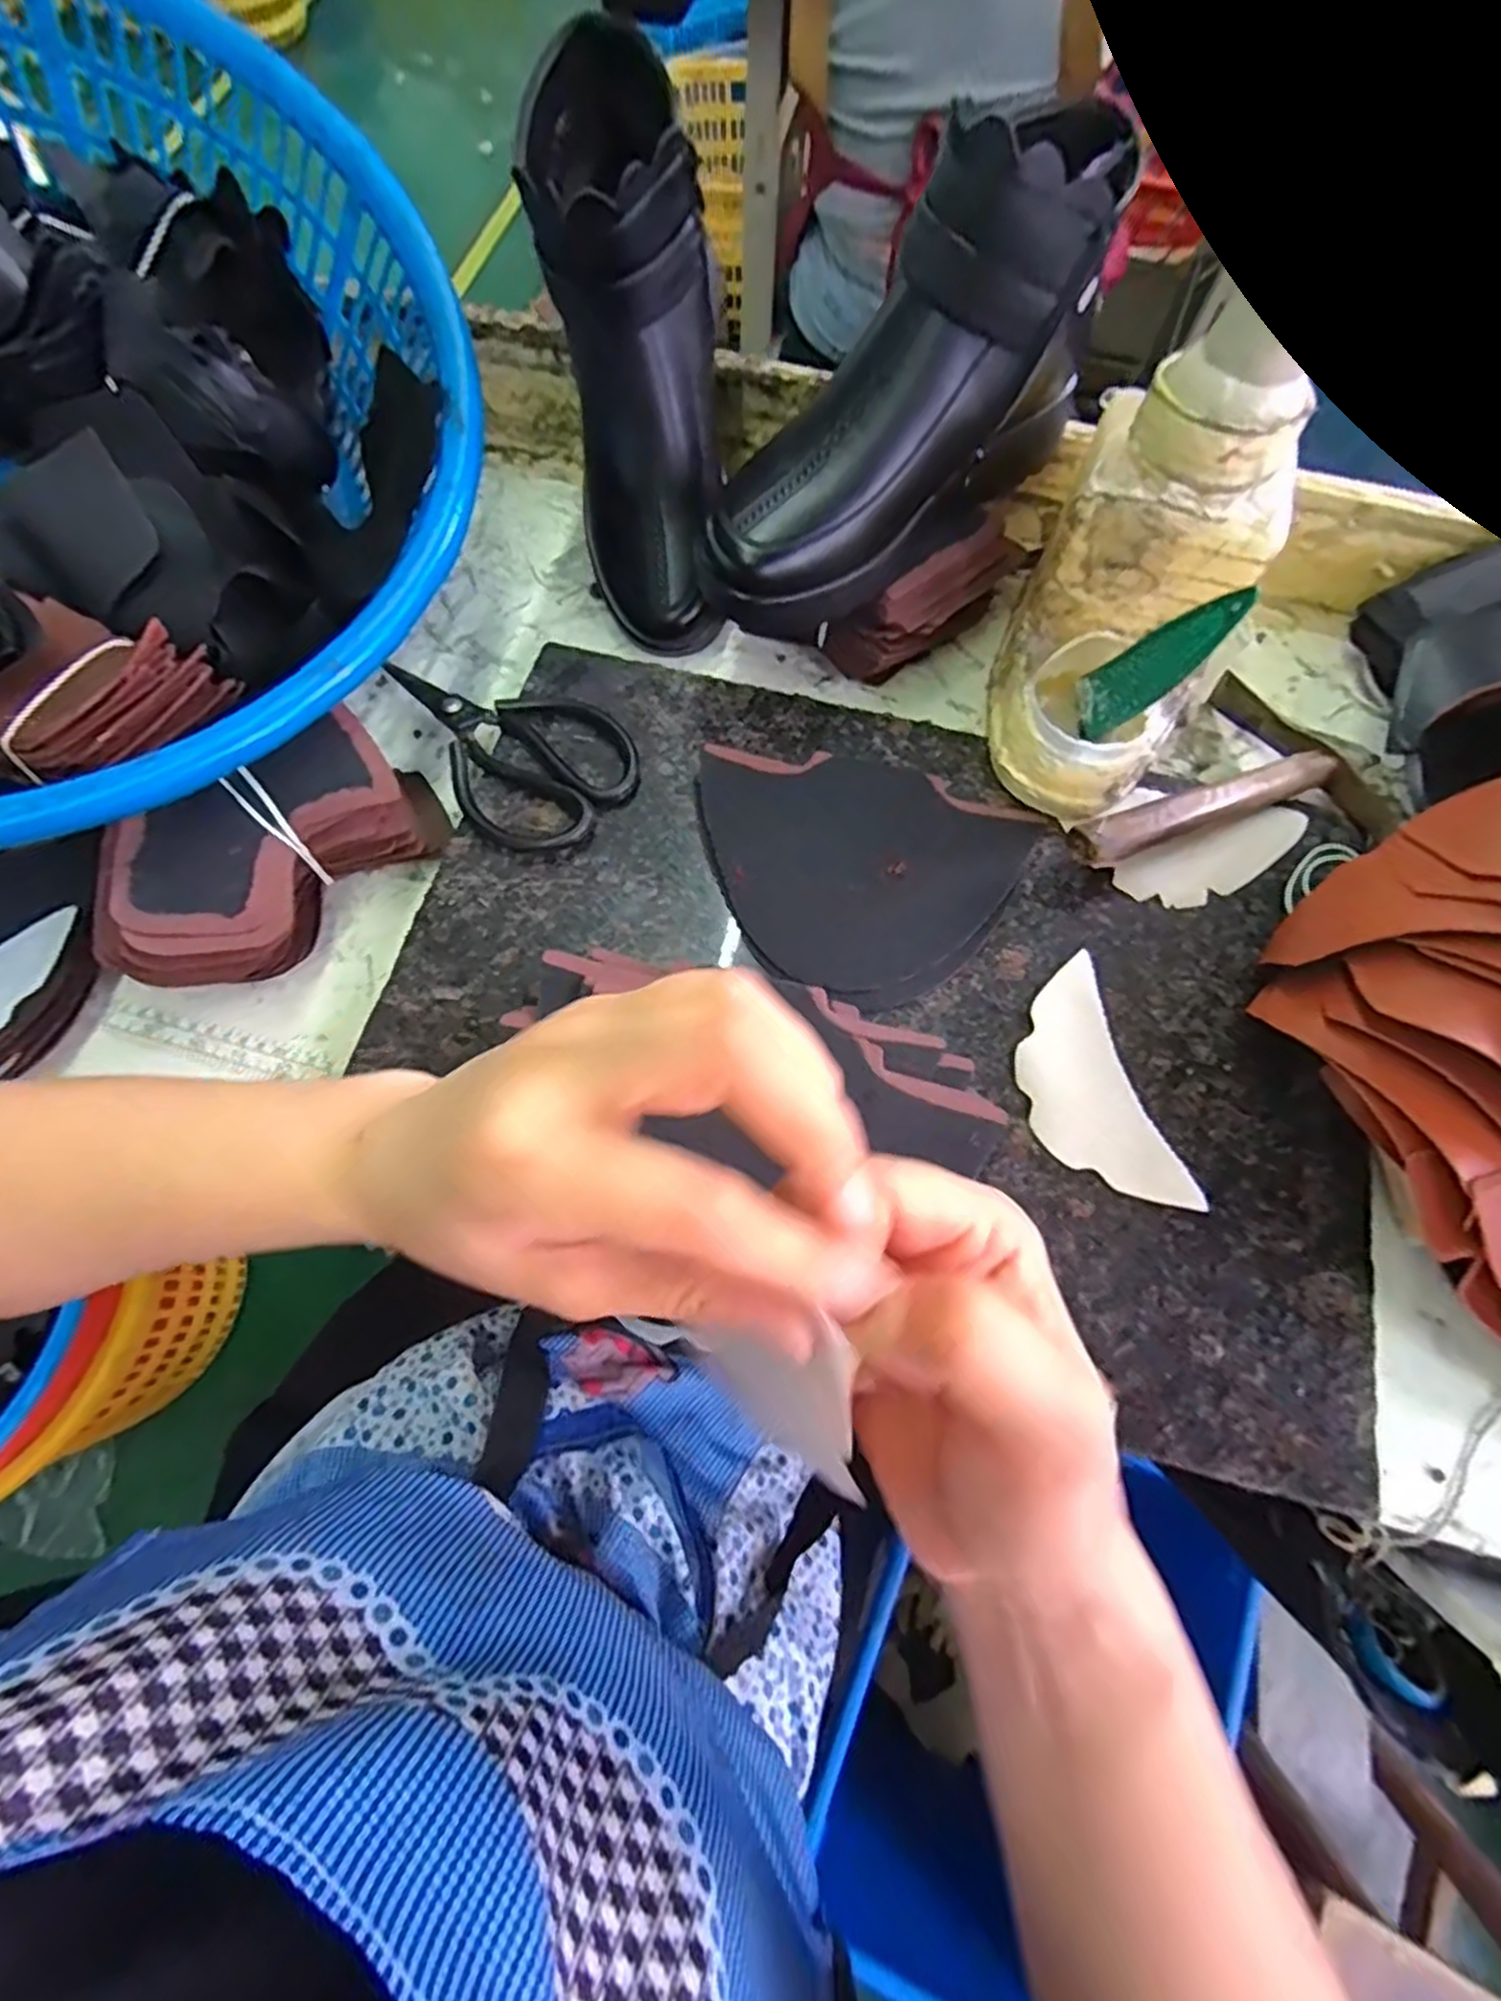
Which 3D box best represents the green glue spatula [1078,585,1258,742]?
[{"bbox_3d":[0.195,-0.163,0.368,0.007,0.120,0.039,8,87,-9],"label":"green glue spatula"}]

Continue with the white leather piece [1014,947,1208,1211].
[{"bbox_3d":[0.167,0.045,0.379,0.059,0.006,0.127,-16,71,-7],"label":"white leather piece"}]

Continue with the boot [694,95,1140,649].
[{"bbox_3d":[0.078,-0.297,0.373,0.232,0.151,0.081,-29,73,-11],"label":"boot"}]

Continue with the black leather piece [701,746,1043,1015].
[{"bbox_3d":[0.060,-0.070,0.419,0.178,0.008,0.148,5,69,2],"label":"black leather piece"}]

